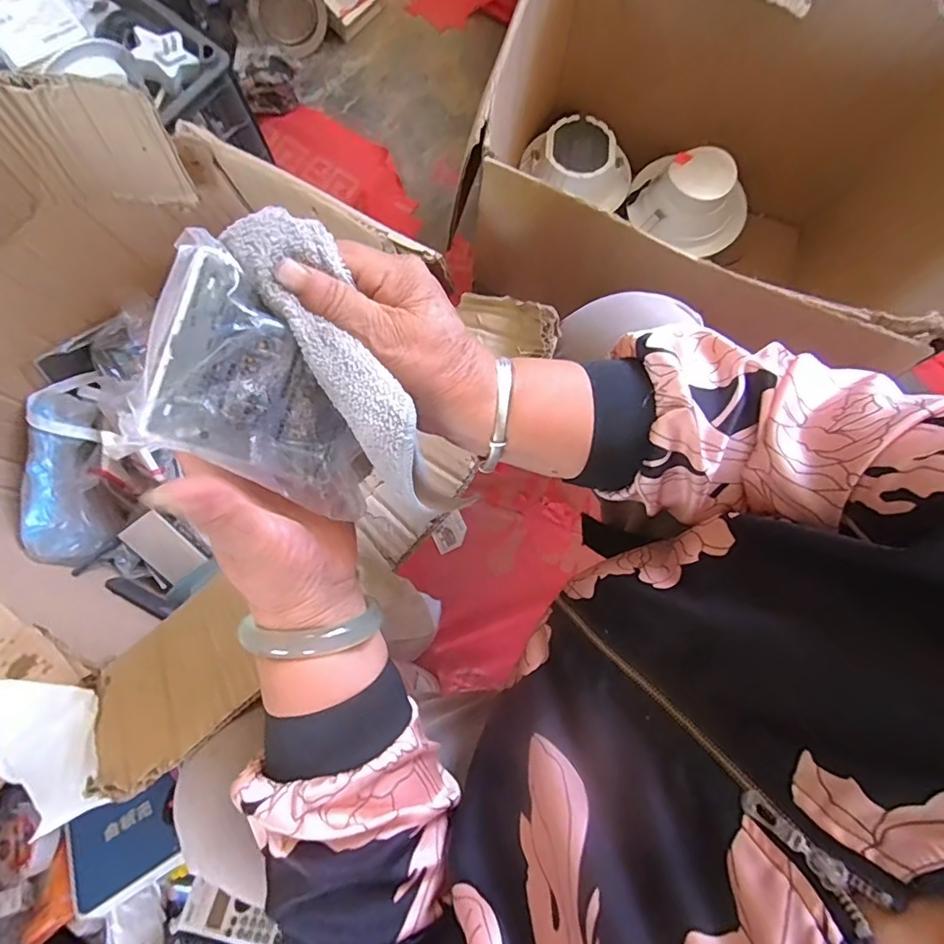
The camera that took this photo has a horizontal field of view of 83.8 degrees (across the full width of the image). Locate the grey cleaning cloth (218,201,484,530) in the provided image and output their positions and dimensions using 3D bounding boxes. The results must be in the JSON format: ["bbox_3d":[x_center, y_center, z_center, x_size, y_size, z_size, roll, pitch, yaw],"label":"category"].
[{"bbox_3d":[-0.052,-0.046,0.241,0.039,0.019,0.159,-31,100,-7],"label":"grey cleaning cloth"}]

